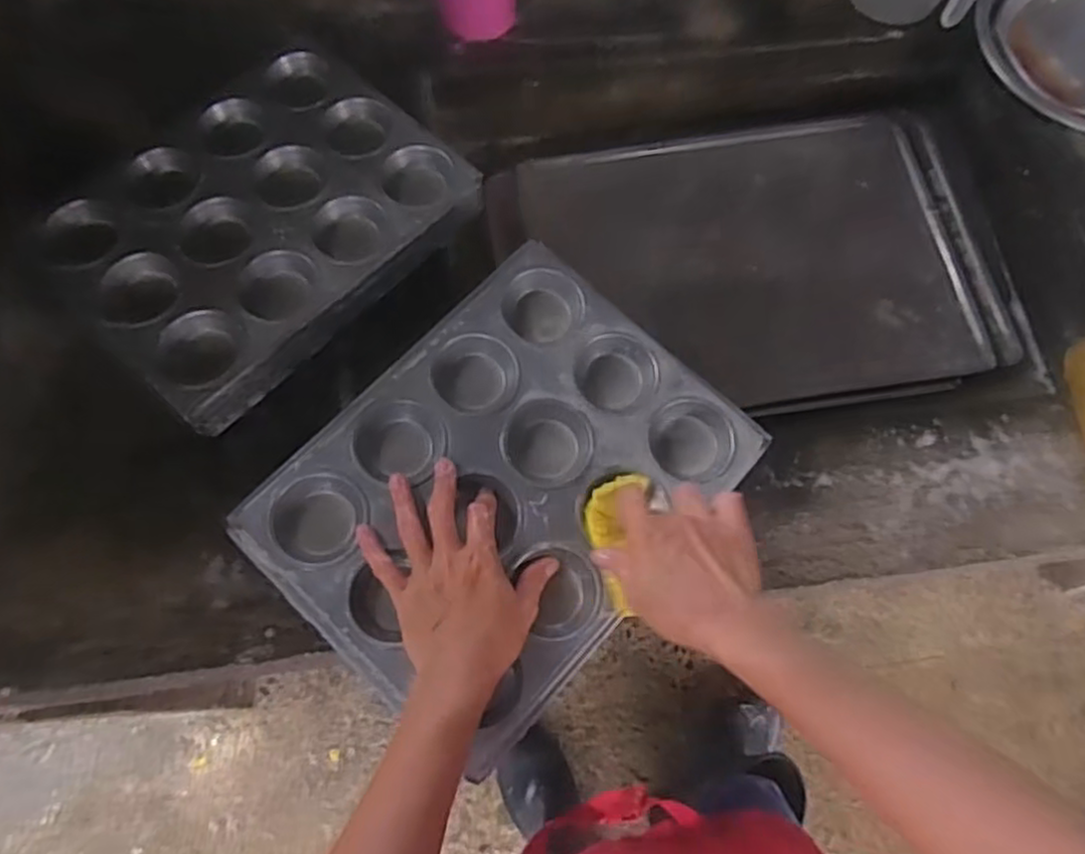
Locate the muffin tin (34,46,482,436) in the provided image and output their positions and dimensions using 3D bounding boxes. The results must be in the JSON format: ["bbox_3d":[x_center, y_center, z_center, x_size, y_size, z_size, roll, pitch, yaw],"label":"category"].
[{"bbox_3d":[-0.242,-0.182,0.627,0.316,0.051,0.240,-42,78,-14],"label":"muffin tin"}]

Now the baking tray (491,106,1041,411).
[{"bbox_3d":[0.231,-0.186,0.776,0.546,0.039,0.357,-7,72,-5],"label":"baking tray"}]

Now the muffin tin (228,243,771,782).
[{"bbox_3d":[-0.026,0.043,0.538,0.245,0.032,0.317,42,75,11],"label":"muffin tin"}]

